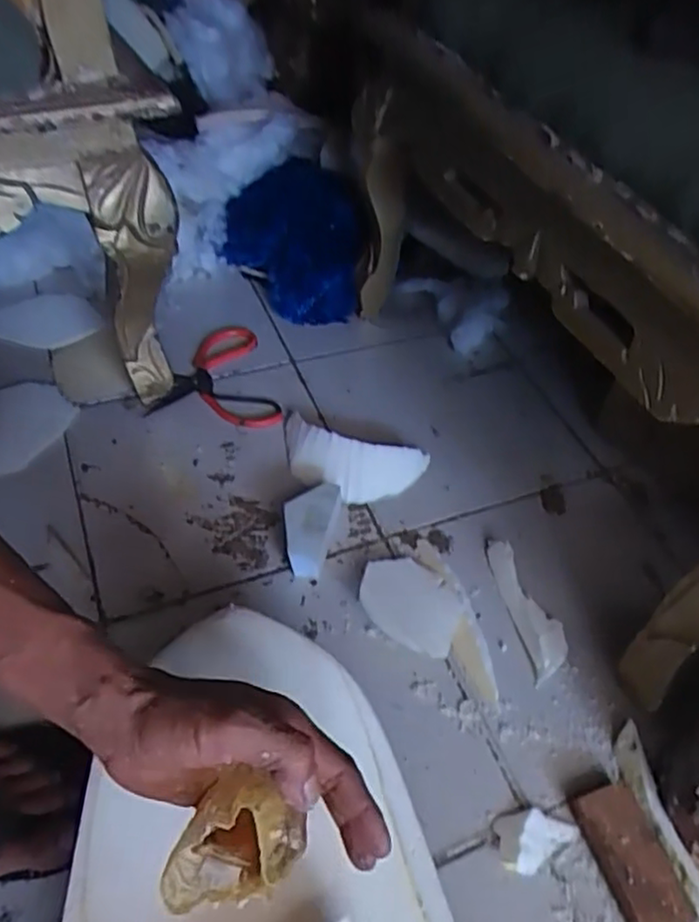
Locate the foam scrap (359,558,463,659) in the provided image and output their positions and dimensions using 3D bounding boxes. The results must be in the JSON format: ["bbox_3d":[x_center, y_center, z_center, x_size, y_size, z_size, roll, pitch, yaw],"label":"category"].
[{"bbox_3d":[0.060,0.141,0.671,0.100,0.033,0.093,3,51,-4],"label":"foam scrap"}]

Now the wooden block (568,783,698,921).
[{"bbox_3d":[0.228,0.323,0.541,0.052,0.027,0.114,-12,53,-15],"label":"wooden block"}]

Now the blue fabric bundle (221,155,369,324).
[{"bbox_3d":[-0.080,-0.296,0.940,0.155,0.157,0.169,-19,55,-20],"label":"blue fabric bundle"}]

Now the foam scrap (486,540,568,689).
[{"bbox_3d":[0.183,0.147,0.688,0.045,0.020,0.151,-7,52,-11],"label":"foam scrap"}]

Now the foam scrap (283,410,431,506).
[{"bbox_3d":[-0.004,-0.003,0.778,0.178,0.040,0.095,17,51,8],"label":"foam scrap"}]

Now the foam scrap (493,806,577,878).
[{"bbox_3d":[0.155,0.311,0.551,0.069,0.014,0.045,1,51,-5],"label":"foam scrap"}]

